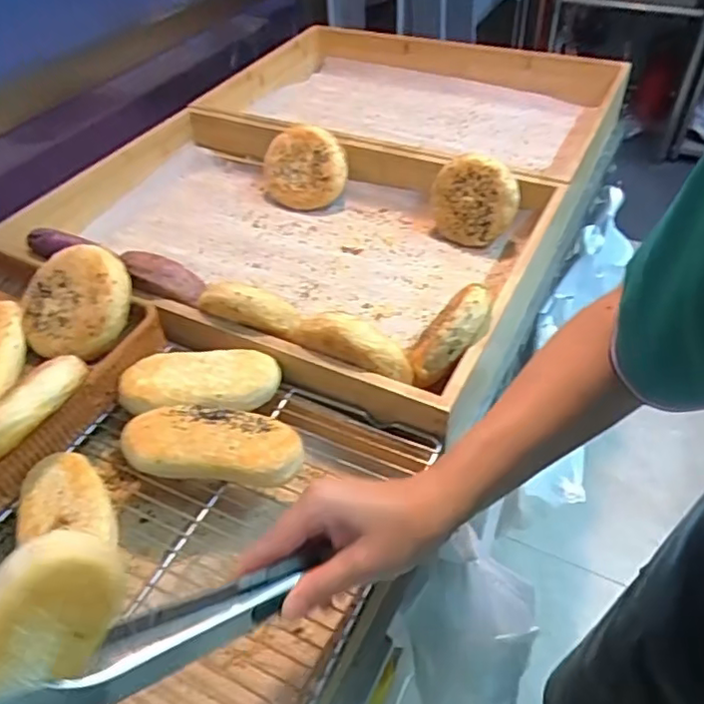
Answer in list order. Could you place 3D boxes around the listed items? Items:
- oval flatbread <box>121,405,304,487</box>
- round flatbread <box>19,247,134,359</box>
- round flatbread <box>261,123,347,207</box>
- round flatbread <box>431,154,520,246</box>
[{"bbox_3d":[-0.117,0.079,0.512,0.154,0.036,0.068,4,46,7],"label":"oval flatbread"},{"bbox_3d":[-0.267,-0.046,0.601,0.109,0.040,0.111,38,88,18],"label":"round flatbread"},{"bbox_3d":[-0.064,-0.262,0.876,0.125,0.112,0.036,28,19,19],"label":"round flatbread"},{"bbox_3d":[0.149,-0.188,0.757,0.113,0.105,0.025,-5,10,38],"label":"round flatbread"}]

